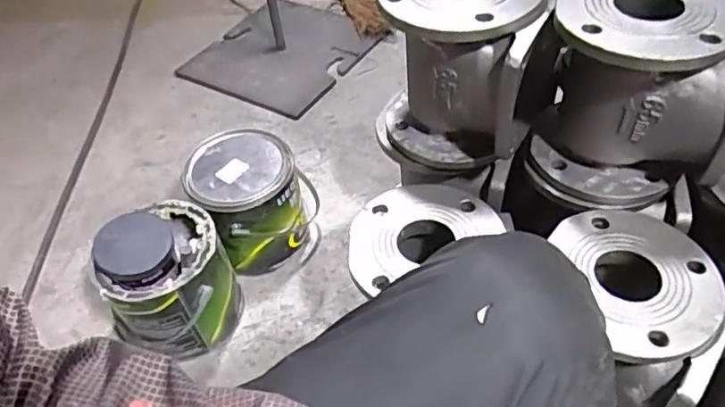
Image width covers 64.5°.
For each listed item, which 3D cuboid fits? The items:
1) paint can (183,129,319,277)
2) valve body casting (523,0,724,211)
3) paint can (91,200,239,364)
[{"bbox_3d":[-0.155,-0.006,0.851,0.161,0.164,0.140,-29,52,-18],"label":"paint can"},{"bbox_3d":[0.290,-0.119,0.622,0.184,0.203,0.154,7,50,12],"label":"valve body casting"},{"bbox_3d":[-0.251,0.099,0.759,0.149,0.187,0.137,-3,48,3],"label":"paint can"}]

